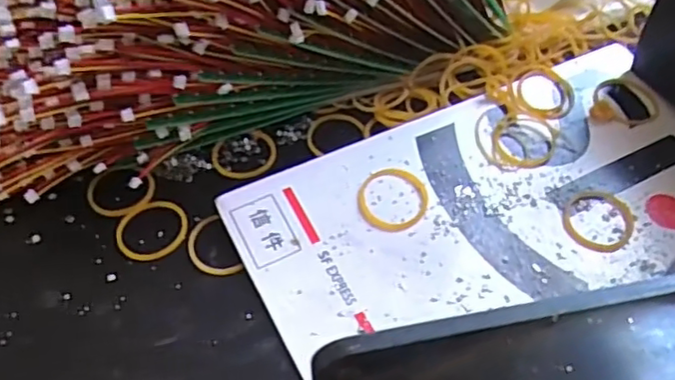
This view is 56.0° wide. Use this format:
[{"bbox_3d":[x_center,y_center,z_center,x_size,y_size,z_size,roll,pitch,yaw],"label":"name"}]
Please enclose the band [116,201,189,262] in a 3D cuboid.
[{"bbox_3d":[-0.081,0.016,0.278,0.031,0.004,0.031,0,53,0],"label":"band"}]

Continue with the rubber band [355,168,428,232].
[{"bbox_3d":[0.025,0.003,0.283,0.032,0.004,0.031,0,53,0],"label":"rubber band"}]

